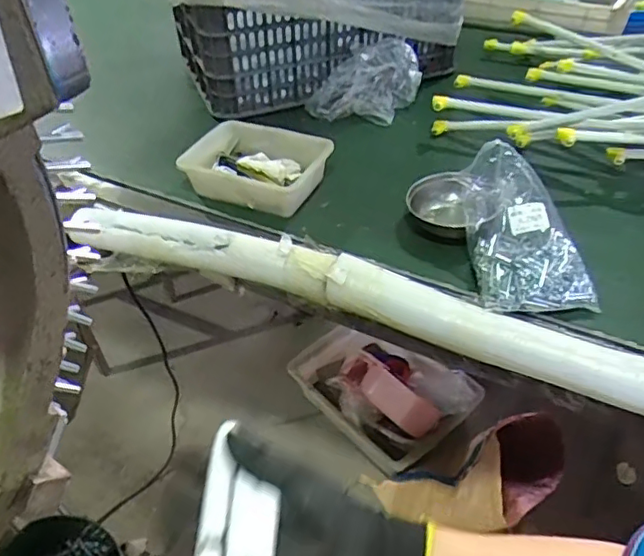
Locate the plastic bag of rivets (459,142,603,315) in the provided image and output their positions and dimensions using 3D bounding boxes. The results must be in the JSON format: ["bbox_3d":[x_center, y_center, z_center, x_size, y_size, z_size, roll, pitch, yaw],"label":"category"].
[{"bbox_3d":[0.307,-0.082,0.875,0.158,0.136,0.250,-3,42,2],"label":"plastic bag of rivets"}]

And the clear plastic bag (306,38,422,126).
[{"bbox_3d":[0.089,-0.408,1.243,0.233,0.141,0.092,4,43,9],"label":"clear plastic bag"}]

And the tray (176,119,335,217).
[{"bbox_3d":[-0.123,-0.206,1.059,0.251,0.105,0.159,10,44,15],"label":"tray"}]

